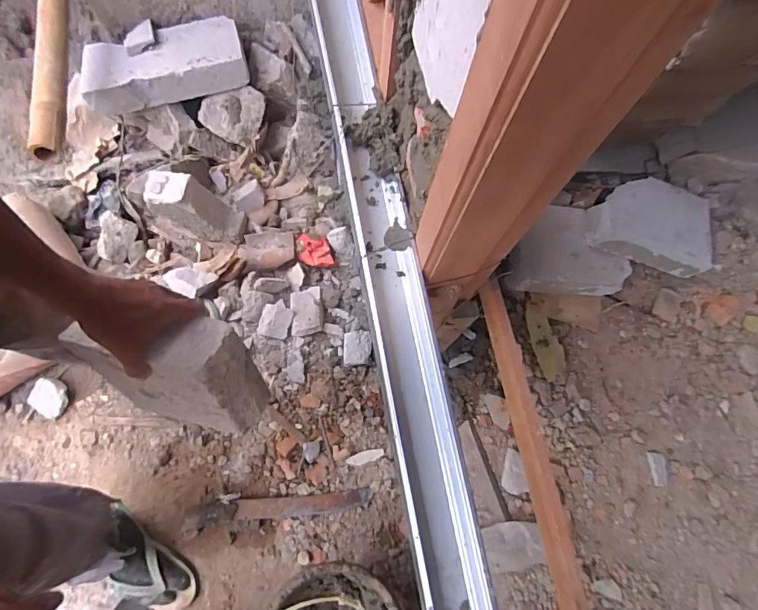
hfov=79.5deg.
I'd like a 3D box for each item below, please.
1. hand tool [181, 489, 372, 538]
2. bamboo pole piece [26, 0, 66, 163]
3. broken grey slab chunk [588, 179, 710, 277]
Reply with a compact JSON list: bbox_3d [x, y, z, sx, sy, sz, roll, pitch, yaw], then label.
[{"bbox_3d":[-0.214,0.426,0.965,0.386,0.027,0.055,-8,74,-6],"label":"hand tool"},{"bbox_3d":[-0.693,-0.566,0.961,0.052,0.047,0.578,-8,74,-6],"label":"bamboo pole piece"},{"bbox_3d":[0.646,-0.203,1.074,0.316,0.098,0.230,12,73,0],"label":"broken grey slab chunk"}]

